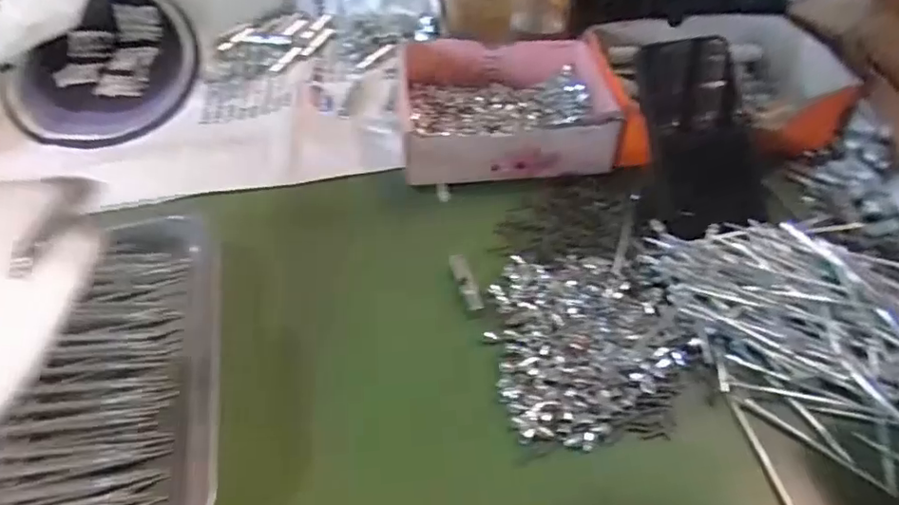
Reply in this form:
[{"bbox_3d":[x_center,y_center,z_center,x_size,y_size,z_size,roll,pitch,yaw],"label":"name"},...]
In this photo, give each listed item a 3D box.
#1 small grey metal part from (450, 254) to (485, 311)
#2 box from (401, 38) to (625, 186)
[{"bbox_3d":[0.012,0.020,0.418,0.013,0.004,0.051,-14,53,-10],"label":"small grey metal part"},{"bbox_3d":[0.046,-0.130,0.507,0.181,0.047,0.150,-1,51,0],"label":"box"}]

